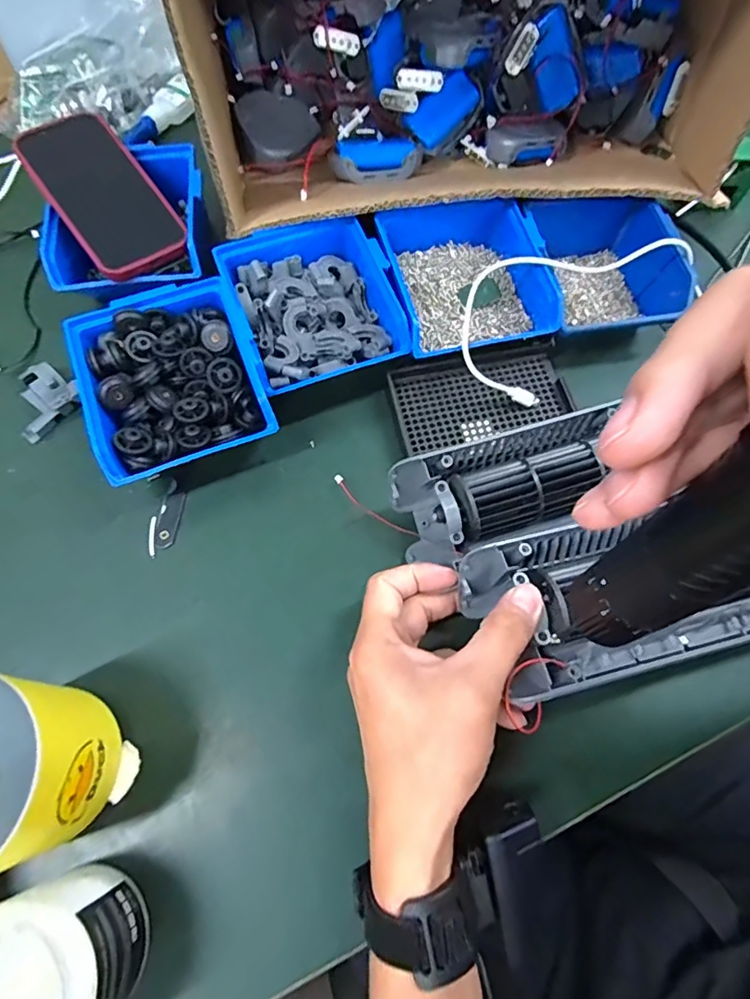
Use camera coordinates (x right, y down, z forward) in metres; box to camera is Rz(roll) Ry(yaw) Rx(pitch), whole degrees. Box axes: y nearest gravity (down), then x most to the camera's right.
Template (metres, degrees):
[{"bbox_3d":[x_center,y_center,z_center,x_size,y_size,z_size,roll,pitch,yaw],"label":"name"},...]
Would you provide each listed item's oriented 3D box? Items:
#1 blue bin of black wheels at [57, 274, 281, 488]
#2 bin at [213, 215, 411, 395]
[{"bbox_3d":[-0.145,-0.081,0.382,0.117,0.065,0.135,-21,69,-9],"label":"blue bin of black wheels"},{"bbox_3d":[-0.048,-0.149,0.402,0.121,0.057,0.131,-16,69,-11],"label":"bin"}]

